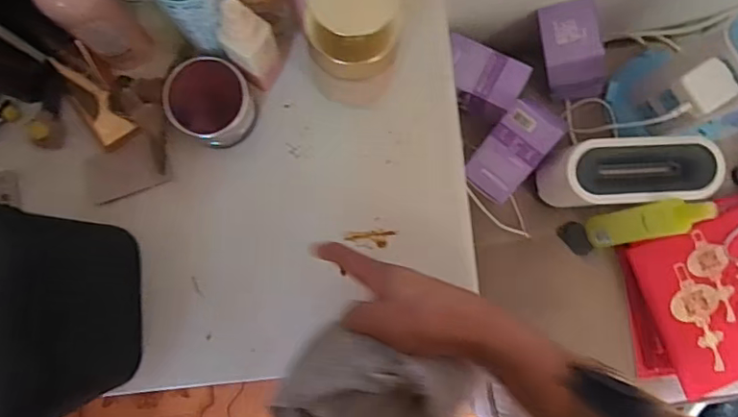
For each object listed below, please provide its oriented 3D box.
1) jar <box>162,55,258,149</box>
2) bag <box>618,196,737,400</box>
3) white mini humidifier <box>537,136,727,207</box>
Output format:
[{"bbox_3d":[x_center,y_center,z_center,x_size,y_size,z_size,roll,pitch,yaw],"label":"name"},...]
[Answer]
[{"bbox_3d":[-0.152,-0.101,0.525,0.068,0.073,0.071,0,85,-2],"label":"jar"},{"bbox_3d":[0.540,0.118,0.798,0.309,0.052,0.248,-14,85,-3],"label":"bag"},{"bbox_3d":[0.340,-0.044,0.751,0.205,0.132,0.083,-4,85,-2],"label":"white mini humidifier"}]

